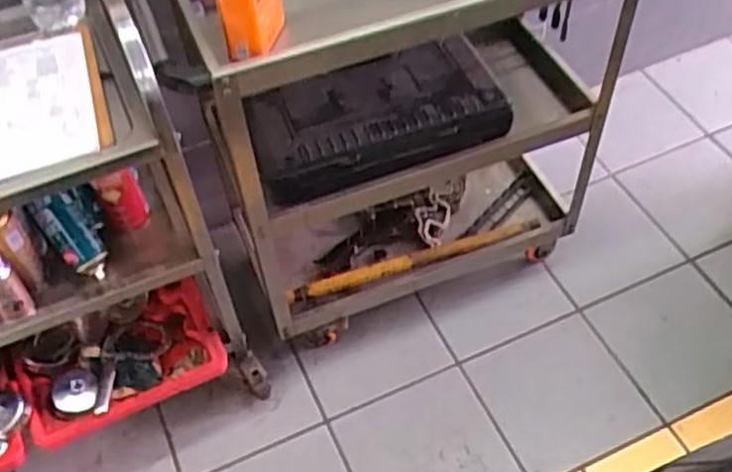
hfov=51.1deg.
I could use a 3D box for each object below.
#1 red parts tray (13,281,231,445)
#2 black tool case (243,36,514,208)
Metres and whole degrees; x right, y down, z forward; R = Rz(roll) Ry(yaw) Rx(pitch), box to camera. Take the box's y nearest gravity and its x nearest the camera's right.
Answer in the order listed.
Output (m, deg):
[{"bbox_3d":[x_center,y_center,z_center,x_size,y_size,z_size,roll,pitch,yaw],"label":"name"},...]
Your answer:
[{"bbox_3d":[-0.463,0.227,1.438,0.359,0.072,0.237,-23,54,-14],"label":"red parts tray"},{"bbox_3d":[0.020,-0.229,1.383,0.456,0.156,0.258,-17,52,-9],"label":"black tool case"}]

